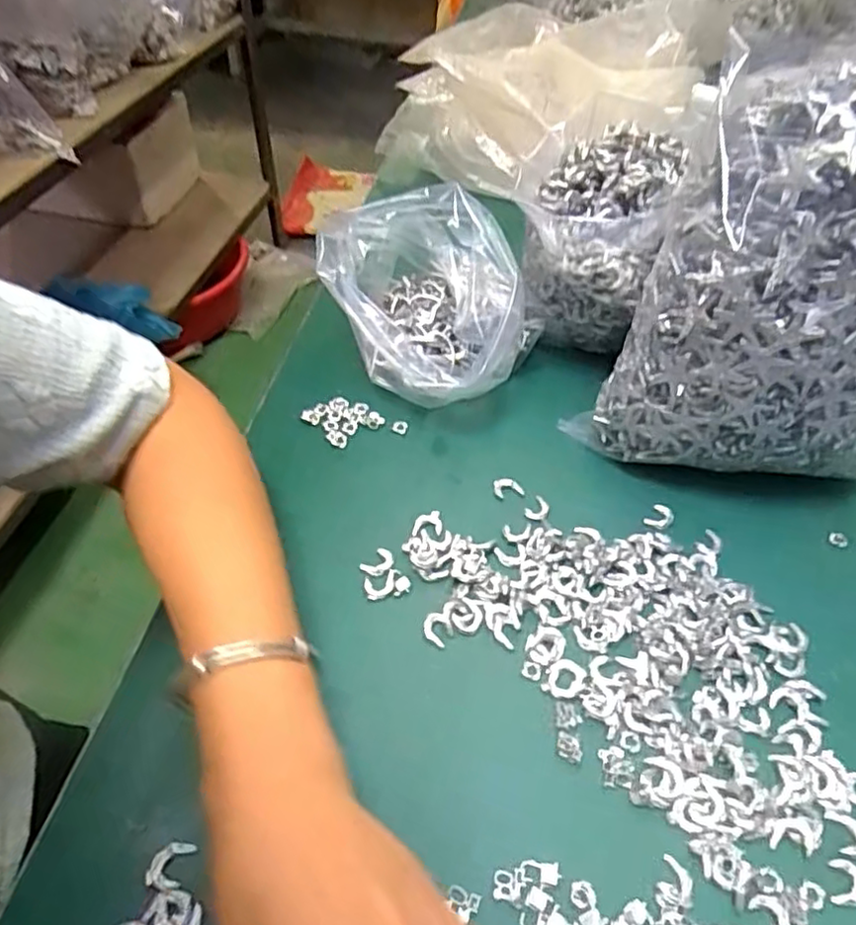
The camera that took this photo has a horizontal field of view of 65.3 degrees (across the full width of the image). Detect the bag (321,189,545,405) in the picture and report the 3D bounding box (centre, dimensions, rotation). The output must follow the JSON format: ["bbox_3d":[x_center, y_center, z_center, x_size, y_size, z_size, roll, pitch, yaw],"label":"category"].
[{"bbox_3d":[-0.003,-0.114,0.478,0.152,0.111,0.115,26,51,18],"label":"bag"}]

